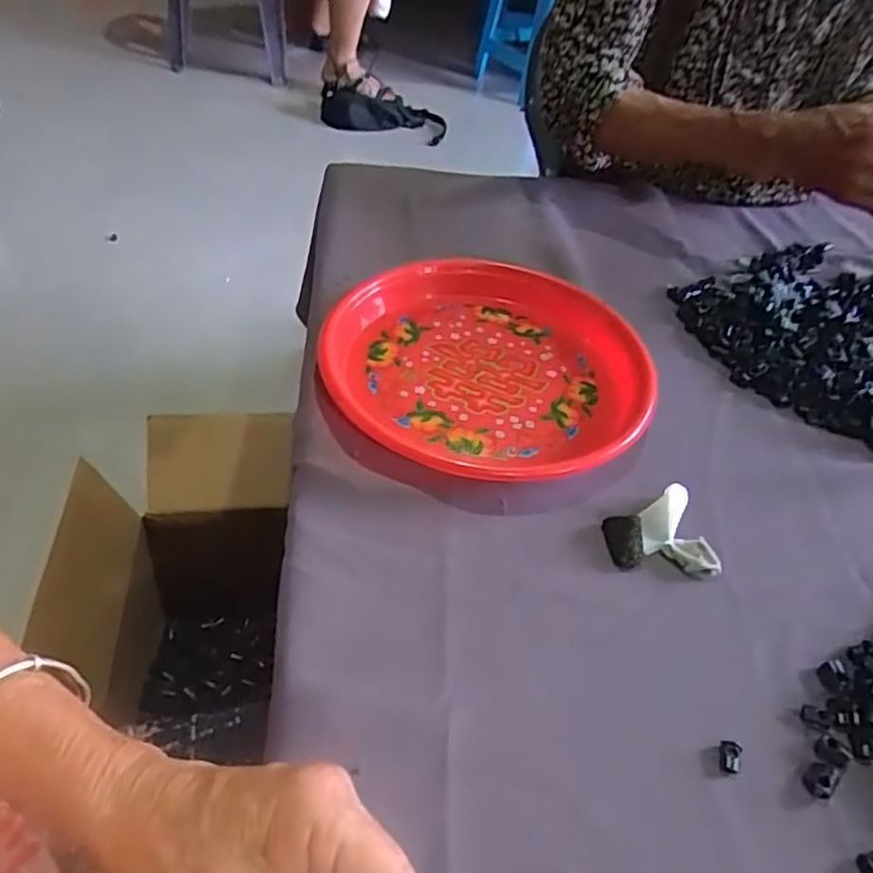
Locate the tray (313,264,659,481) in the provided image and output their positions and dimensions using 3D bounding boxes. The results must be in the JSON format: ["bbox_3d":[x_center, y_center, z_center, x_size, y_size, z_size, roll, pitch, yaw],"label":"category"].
[{"bbox_3d":[0.039,-0.061,0.511,0.228,0.035,0.210,11,46,5],"label":"tray"}]

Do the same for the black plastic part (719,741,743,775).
[{"bbox_3d":[0.144,0.156,0.333,0.010,0.004,0.016,19,47,13],"label":"black plastic part"}]

